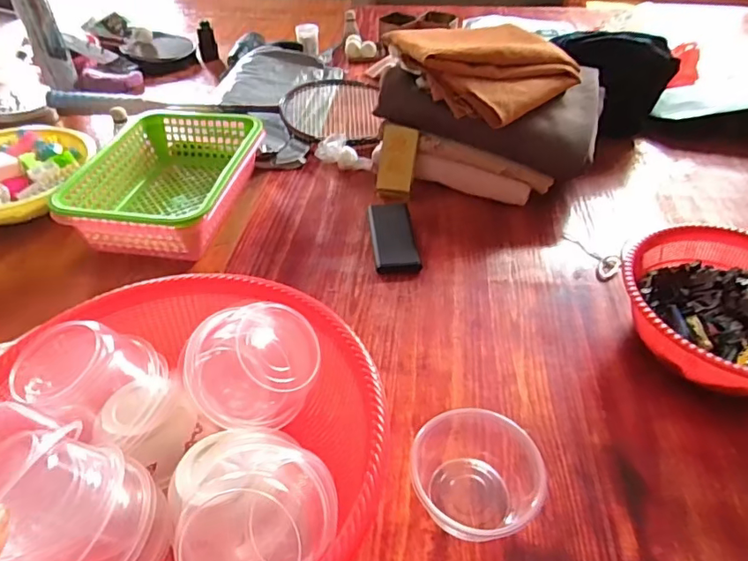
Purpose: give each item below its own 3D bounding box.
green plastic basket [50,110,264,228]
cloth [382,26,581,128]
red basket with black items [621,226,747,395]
[{"bbox_3d":[-0.305,-0.156,0.803,0.224,0.092,0.315,6,44,5],"label":"green plastic basket"},{"bbox_3d":[0.172,-0.348,0.831,0.238,0.073,0.244,-25,49,-26],"label":"cloth"},{"bbox_3d":[0.402,0.044,0.600,0.224,0.097,0.229,0,43,0],"label":"red basket with black items"}]

